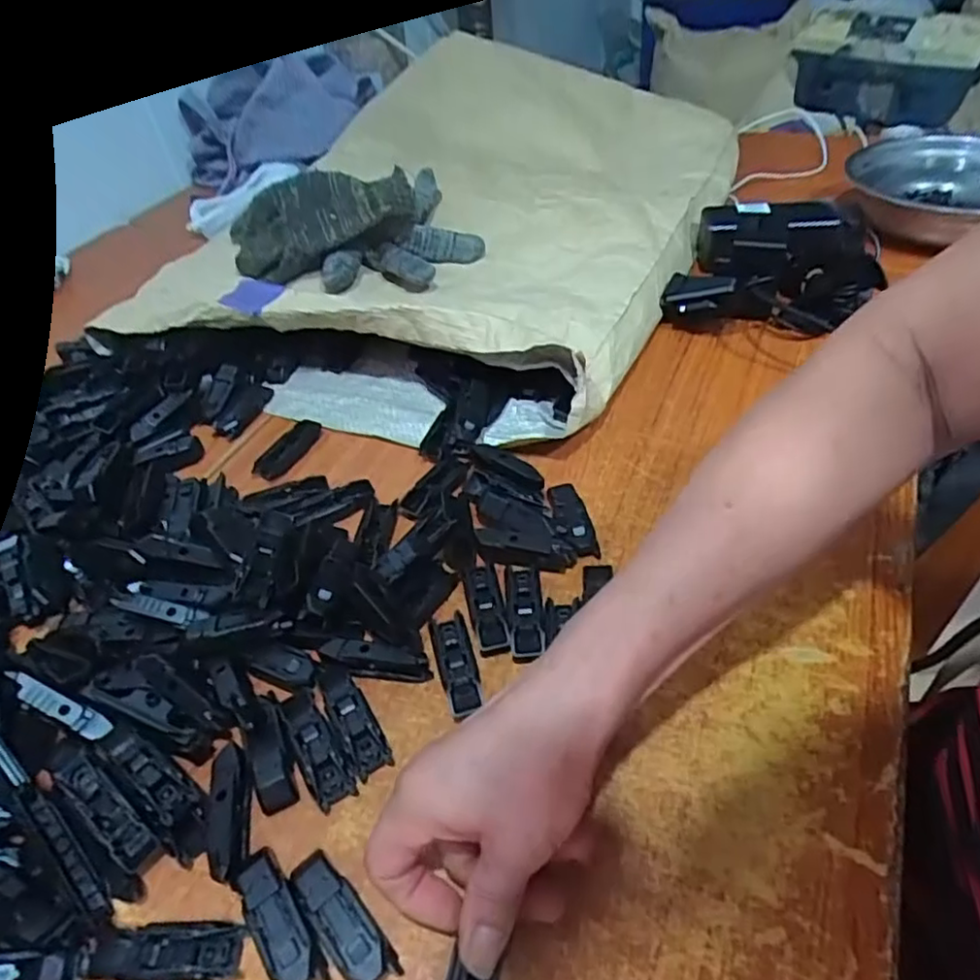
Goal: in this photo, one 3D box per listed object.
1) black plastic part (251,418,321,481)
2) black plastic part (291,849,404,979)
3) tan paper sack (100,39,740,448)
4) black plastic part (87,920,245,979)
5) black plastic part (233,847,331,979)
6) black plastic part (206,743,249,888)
[{"bbox_3d":[-0.166,-0.035,0.540,0.025,0.009,0.064,17,49,23],"label":"black plastic part"},{"bbox_3d":[-0.068,0.195,0.298,0.022,0.014,0.066,-35,51,-25],"label":"black plastic part"},{"bbox_3d":[0.018,-0.340,0.739,0.447,0.117,0.701,17,49,23],"label":"tan paper sack"},{"bbox_3d":[-0.146,0.208,0.295,0.066,0.011,0.022,-4,44,4],"label":"black plastic part"},{"bbox_3d":[-0.097,0.196,0.299,0.022,0.012,0.065,-29,48,-21],"label":"black plastic part"},{"bbox_3d":[-0.133,0.159,0.328,0.016,0.010,0.063,-14,45,-6],"label":"black plastic part"}]

